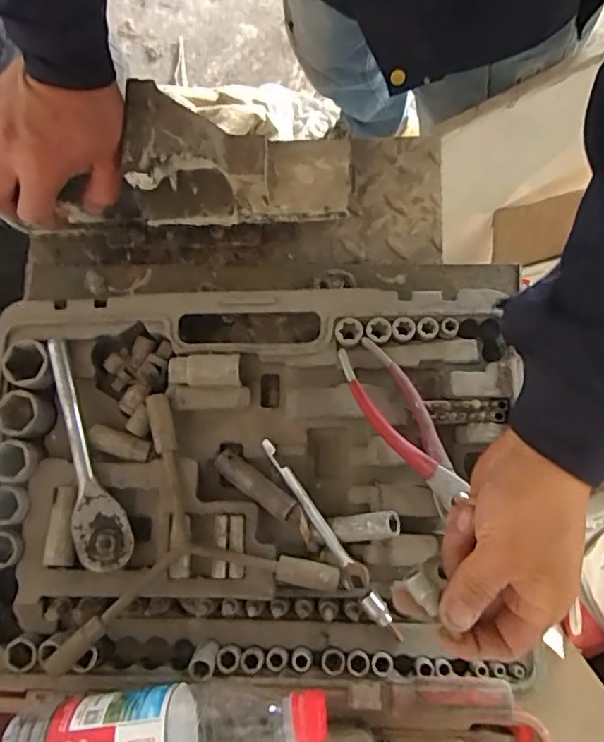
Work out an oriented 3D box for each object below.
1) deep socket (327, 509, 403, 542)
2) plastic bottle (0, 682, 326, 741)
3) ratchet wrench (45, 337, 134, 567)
[{"bbox_3d":[0.048,0.125,0.454,0.056,0.018,0.020,-14,75,24],"label":"deep socket"},{"bbox_3d":[-0.096,0.260,0.401,0.228,0.059,0.067,-4,78,3],"label":"plastic bottle"},{"bbox_3d":[-0.183,0.065,0.473,0.039,0.025,0.201,-17,78,1],"label":"ratchet wrench"}]

